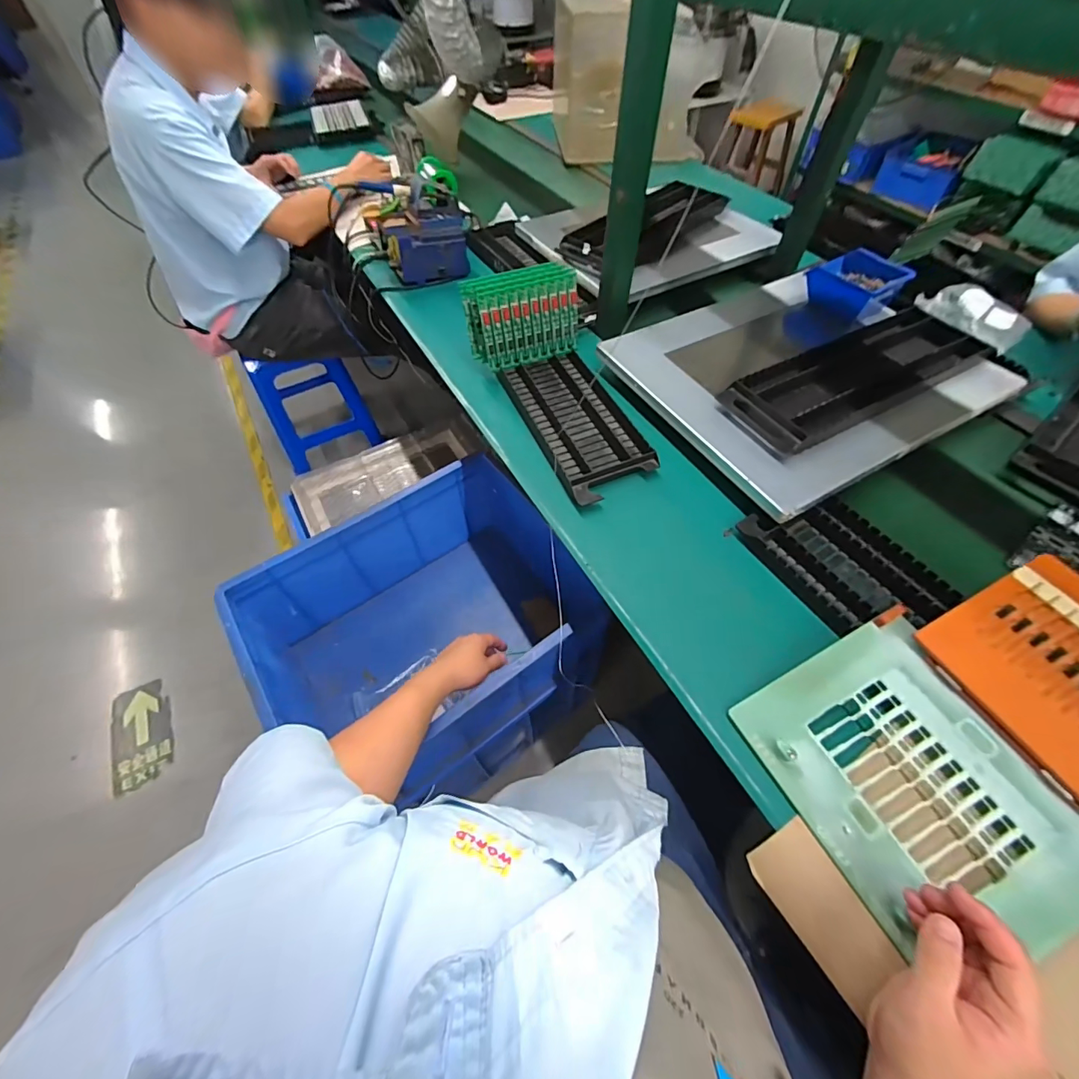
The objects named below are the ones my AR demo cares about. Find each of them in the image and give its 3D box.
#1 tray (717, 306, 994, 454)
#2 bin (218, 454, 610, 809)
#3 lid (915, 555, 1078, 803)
[{"bbox_3d":[0.490,-0.260,0.707,0.450,0.032,0.154,-27,60,-17],"label":"tray"},{"bbox_3d":[-0.208,0.166,0.845,0.493,0.277,0.408,-31,61,-19],"label":"bin"},{"bbox_3d":[0.510,0.126,0.427,0.178,0.023,0.196,-34,59,3],"label":"lid"}]

